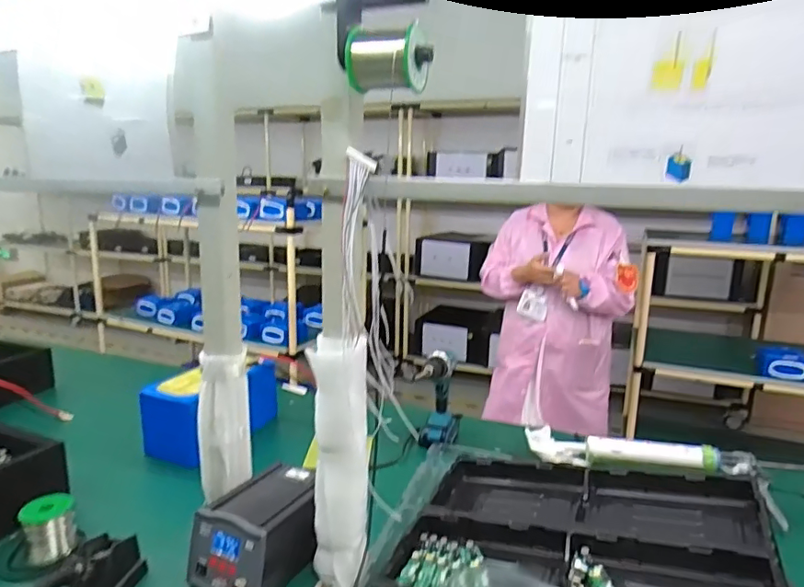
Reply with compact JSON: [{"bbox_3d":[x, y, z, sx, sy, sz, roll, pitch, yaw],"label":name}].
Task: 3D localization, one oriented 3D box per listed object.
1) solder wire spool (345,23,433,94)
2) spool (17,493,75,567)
[{"bbox_3d":[-0.014,-0.256,0.579,0.080,0.059,0.059,8,14,30],"label":"solder wire spool"},{"bbox_3d":[-0.560,0.367,0.835,0.070,0.080,0.081,-7,15,-34],"label":"spool"}]

